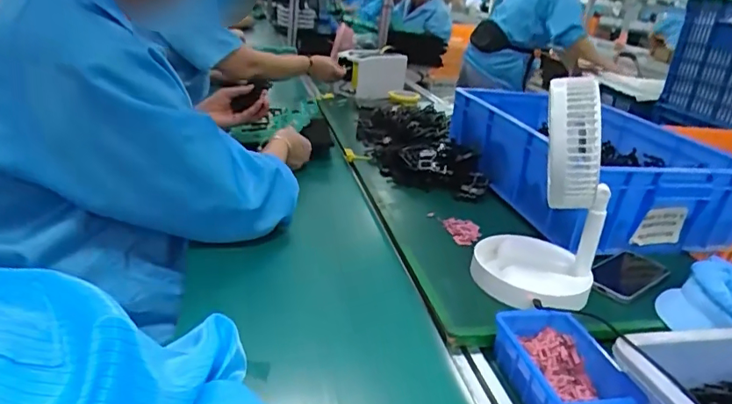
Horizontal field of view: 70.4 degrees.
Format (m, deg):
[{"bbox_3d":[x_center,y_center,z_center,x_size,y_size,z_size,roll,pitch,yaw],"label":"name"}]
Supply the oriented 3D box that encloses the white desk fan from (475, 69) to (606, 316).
[{"bbox_3d":[0.242,-0.015,0.677,0.155,0.276,0.162,16,24,20],"label":"white desk fan"}]

